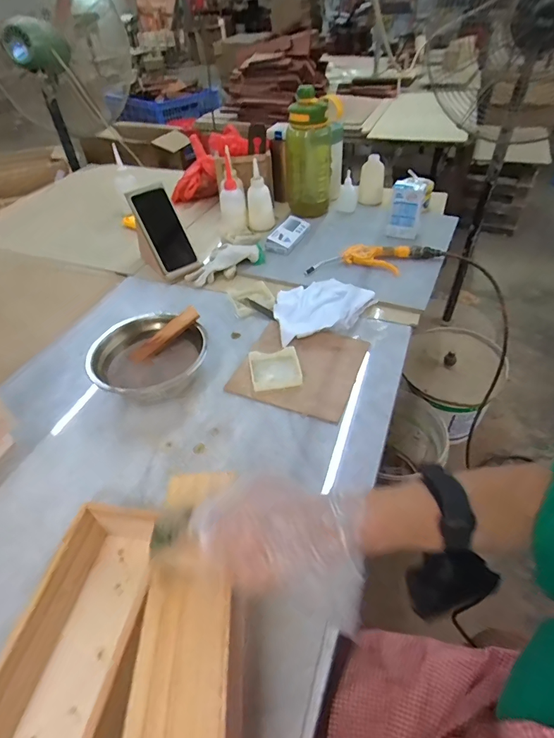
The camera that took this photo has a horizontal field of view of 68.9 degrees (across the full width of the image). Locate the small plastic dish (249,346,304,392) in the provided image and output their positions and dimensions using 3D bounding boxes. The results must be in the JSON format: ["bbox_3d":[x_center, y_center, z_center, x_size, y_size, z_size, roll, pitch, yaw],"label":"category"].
[{"bbox_3d":[-0.001,0.000,0.619,0.076,0.018,0.071,-8,45,-4],"label":"small plastic dish"}]

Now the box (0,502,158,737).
[{"bbox_3d":[-0.165,0.257,0.336,0.106,0.088,0.260,5,45,9],"label":"box"}]

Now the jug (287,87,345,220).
[{"bbox_3d":[0.085,-0.505,0.961,0.131,0.254,0.126,2,45,6],"label":"jug"}]

